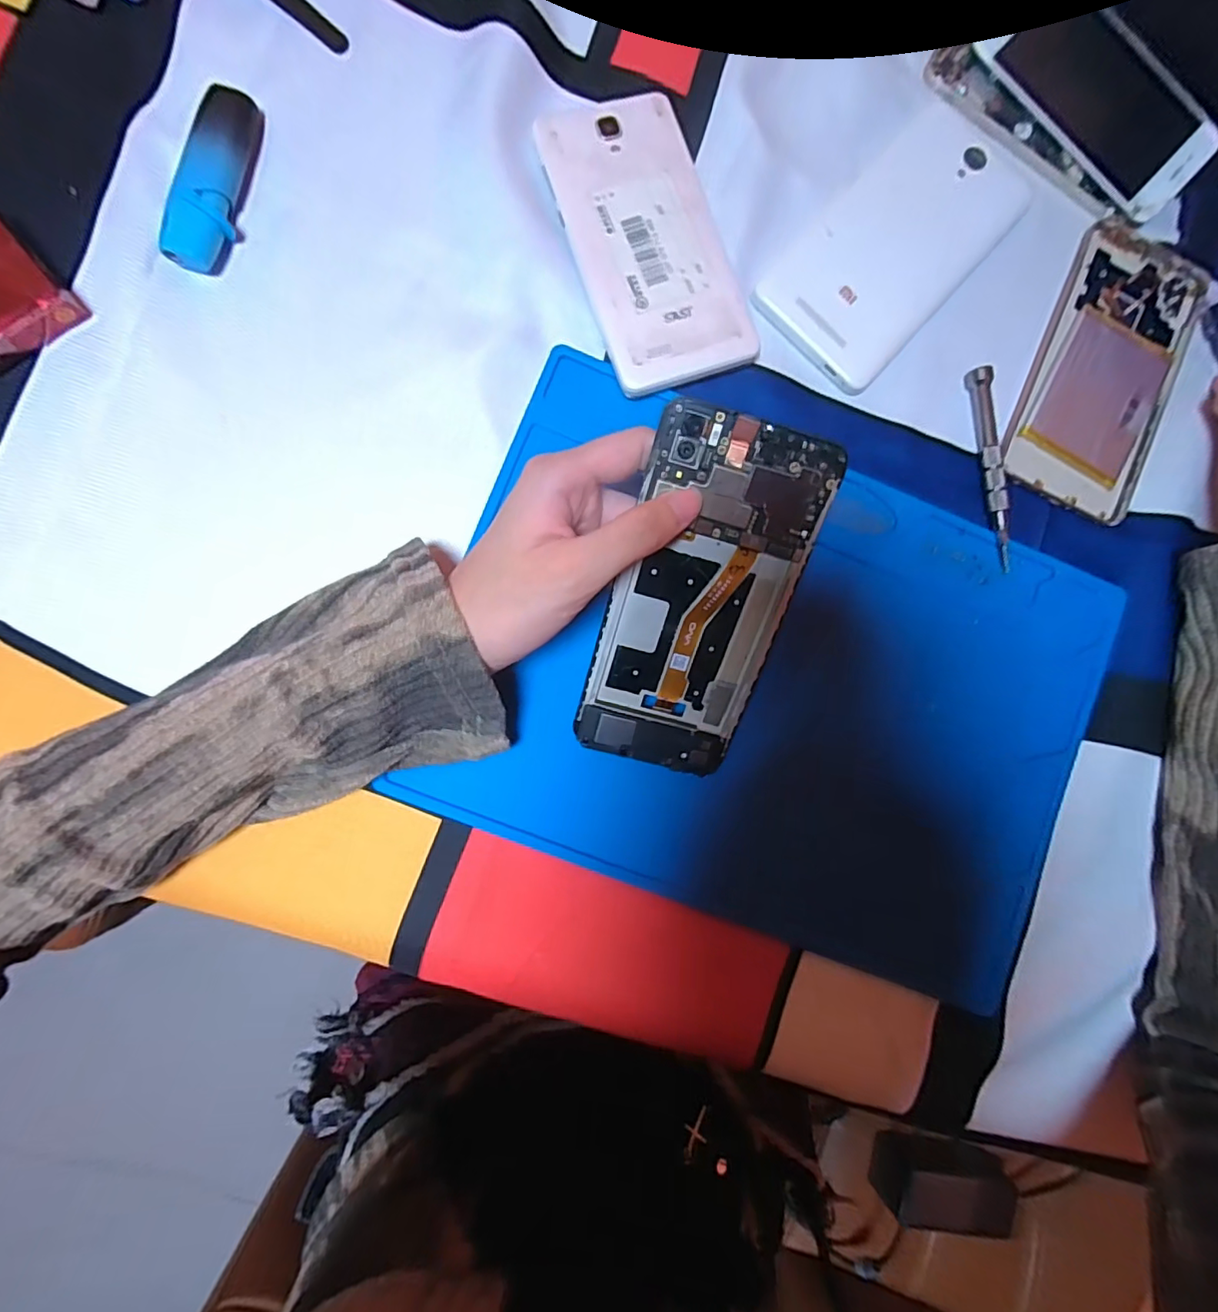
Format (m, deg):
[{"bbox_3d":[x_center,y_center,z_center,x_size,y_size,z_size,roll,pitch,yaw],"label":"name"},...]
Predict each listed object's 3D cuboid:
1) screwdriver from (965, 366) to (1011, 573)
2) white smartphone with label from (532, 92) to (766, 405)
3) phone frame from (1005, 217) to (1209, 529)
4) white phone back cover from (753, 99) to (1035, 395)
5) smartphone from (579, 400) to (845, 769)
[{"bbox_3d":[0.196,-0.096,0.282,0.009,0.008,0.102,-6,88,-5],"label":"screwdriver"},{"bbox_3d":[0.019,-0.200,0.267,0.071,0.009,0.143,-19,89,-5],"label":"white smartphone with label"},{"bbox_3d":[0.261,-0.152,0.287,0.069,0.004,0.151,24,86,-3],"label":"phone frame"},{"bbox_3d":[0.150,-0.212,0.283,0.074,0.007,0.161,43,85,-2],"label":"white phone back cover"},{"bbox_3d":[0.037,-0.019,0.228,0.071,0.008,0.147,16,114,-4],"label":"smartphone"}]

